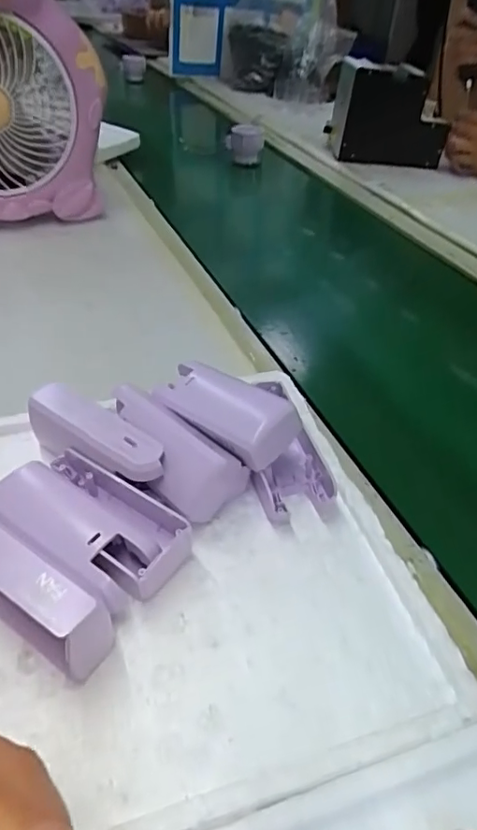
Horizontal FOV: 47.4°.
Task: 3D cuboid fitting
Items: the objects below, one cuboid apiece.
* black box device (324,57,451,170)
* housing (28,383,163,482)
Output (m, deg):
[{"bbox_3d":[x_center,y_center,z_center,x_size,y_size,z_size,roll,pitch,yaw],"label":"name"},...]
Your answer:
[{"bbox_3d":[0.268,-0.532,0.969,0.185,0.147,0.125,2,42,-2],"label":"black box device"},{"bbox_3d":[-0.091,0.022,0.351,0.106,0.045,0.033,29,47,25],"label":"housing"}]

